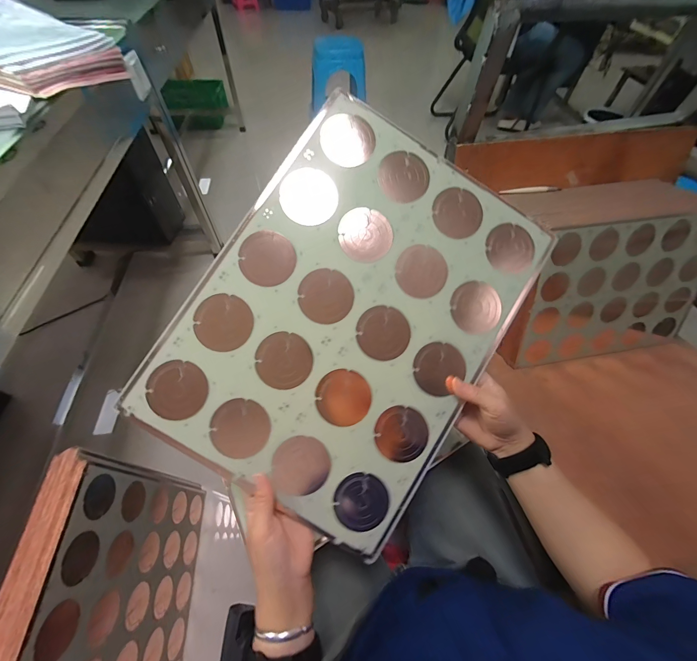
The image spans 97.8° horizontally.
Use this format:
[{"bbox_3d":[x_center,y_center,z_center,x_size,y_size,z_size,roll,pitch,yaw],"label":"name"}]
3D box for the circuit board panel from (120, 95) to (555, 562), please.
[{"bbox_3d":[0.007,-0.017,0.353,0.325,0.009,0.434,32,84,-3],"label":"circuit board panel"}]

